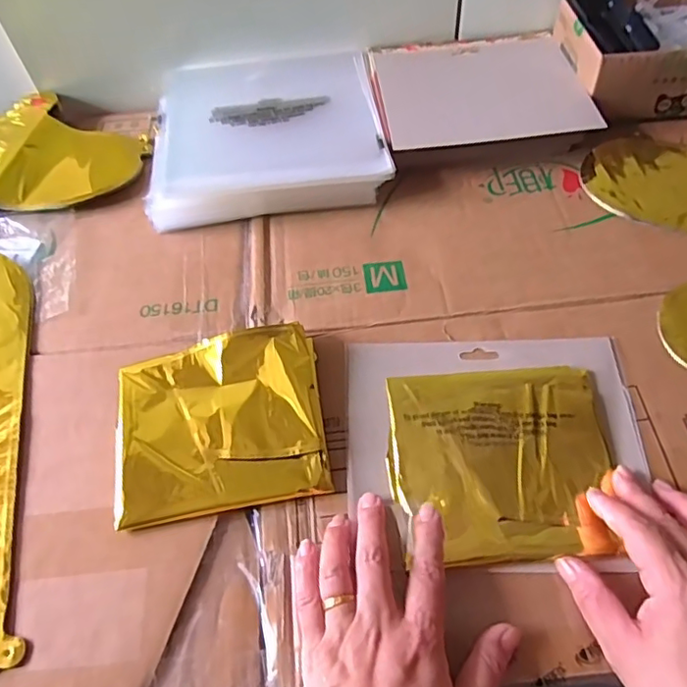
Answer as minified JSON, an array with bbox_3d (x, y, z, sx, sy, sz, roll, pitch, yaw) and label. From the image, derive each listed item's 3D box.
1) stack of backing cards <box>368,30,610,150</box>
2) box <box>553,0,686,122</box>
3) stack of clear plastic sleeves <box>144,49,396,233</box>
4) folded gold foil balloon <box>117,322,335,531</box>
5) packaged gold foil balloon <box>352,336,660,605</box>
[{"bbox_3d":[0.131,-0.248,0.579,0.194,0.035,0.180,-6,55,0],"label":"stack of backing cards"},{"bbox_3d":[0.316,-0.292,0.572,0.183,0.071,0.132,-7,55,-1],"label":"box"},{"bbox_3d":[-0.075,-0.213,0.571,0.220,0.041,0.229,-7,55,-1],"label":"stack of clear plastic sleeves"},{"bbox_3d":[-0.086,0.052,0.394,0.139,0.030,0.118,-11,55,-3],"label":"folded gold foil balloon"},{"bbox_3d":[0.101,0.065,0.390,0.195,0.018,0.162,-2,55,3],"label":"packaged gold foil balloon"}]

